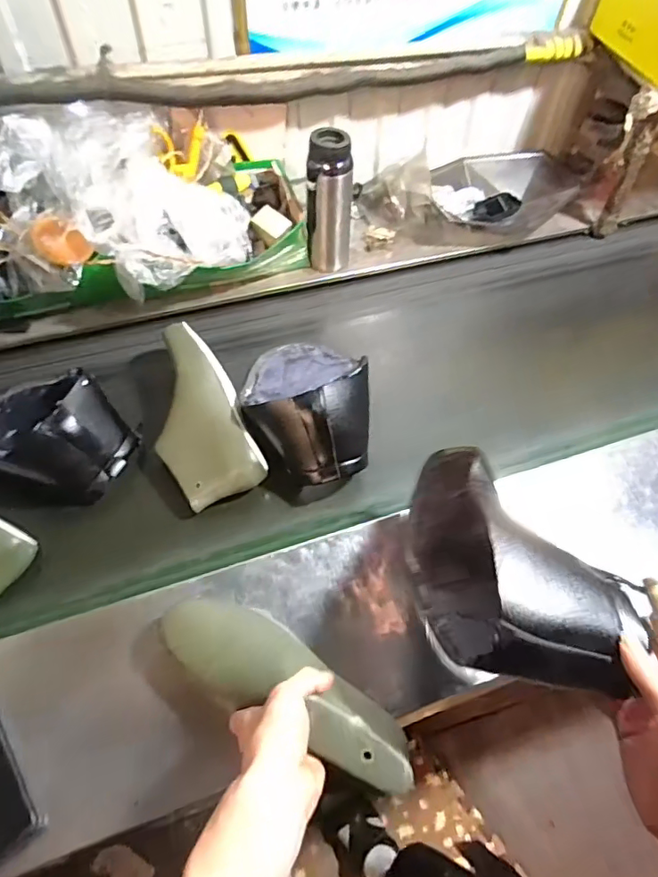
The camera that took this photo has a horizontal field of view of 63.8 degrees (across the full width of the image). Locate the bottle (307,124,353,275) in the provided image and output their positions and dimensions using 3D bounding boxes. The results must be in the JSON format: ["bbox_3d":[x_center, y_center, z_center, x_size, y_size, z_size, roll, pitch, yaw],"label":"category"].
[{"bbox_3d":[0.002,-0.400,0.911,0.077,0.232,0.064,4,58,-1],"label":"bottle"}]

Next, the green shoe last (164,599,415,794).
[{"bbox_3d":[-0.040,0.246,0.525,0.273,0.133,0.085,23,58,27],"label":"green shoe last"}]

